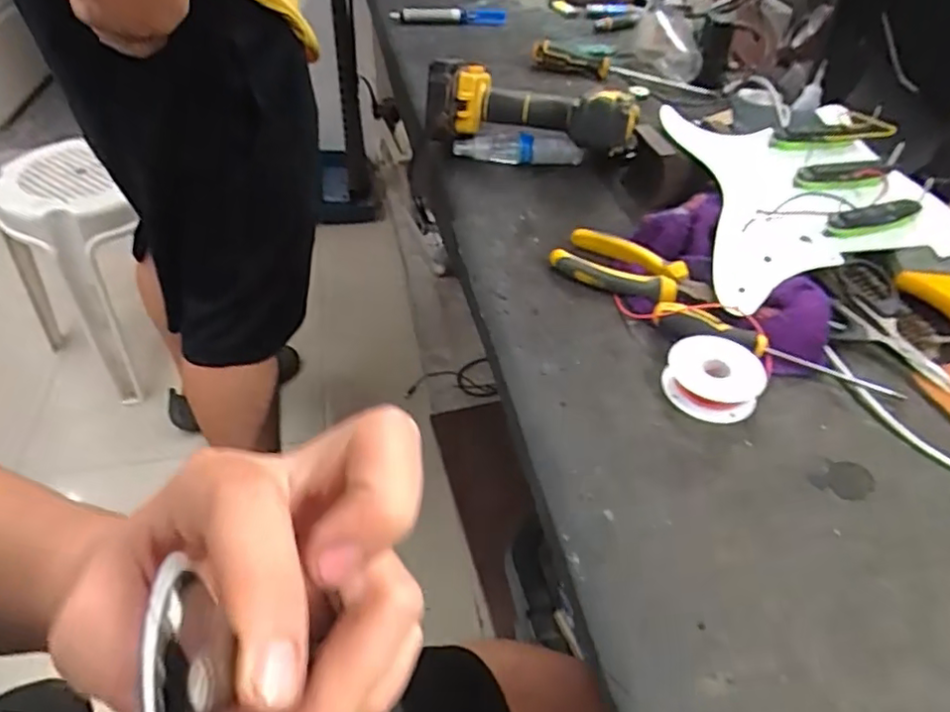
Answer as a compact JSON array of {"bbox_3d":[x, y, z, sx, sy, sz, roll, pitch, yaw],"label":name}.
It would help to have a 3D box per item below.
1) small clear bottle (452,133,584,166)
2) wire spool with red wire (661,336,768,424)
[{"bbox_3d":[0.046,-0.219,0.669,0.134,0.031,0.025,0,43,-2],"label":"small clear bottle"},{"bbox_3d":[0.164,0.014,0.435,0.063,0.024,0.056,21,47,19],"label":"wire spool with red wire"}]

